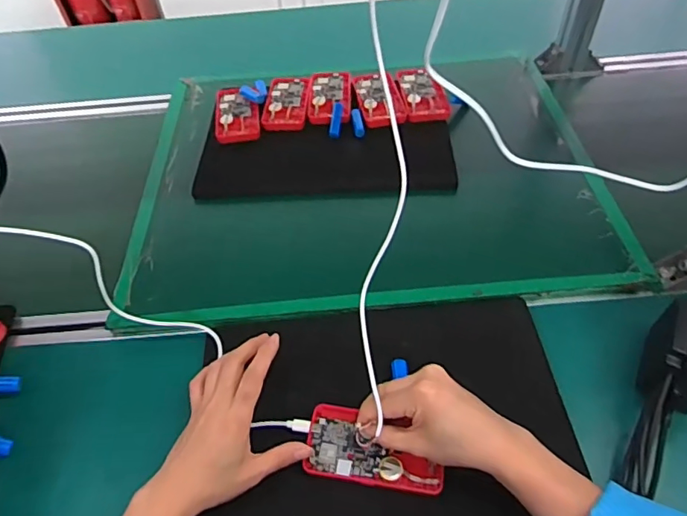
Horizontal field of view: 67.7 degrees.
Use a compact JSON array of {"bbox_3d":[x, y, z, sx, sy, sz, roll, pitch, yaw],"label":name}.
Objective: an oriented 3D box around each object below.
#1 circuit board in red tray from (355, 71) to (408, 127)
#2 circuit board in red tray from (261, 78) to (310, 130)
[{"bbox_3d":[0.055,-0.241,0.773,0.066,0.020,0.126,-8,50,-3],"label":"circuit board in red tray"},{"bbox_3d":[-0.086,-0.236,0.786,0.064,0.018,0.124,-1,50,3],"label":"circuit board in red tray"}]

